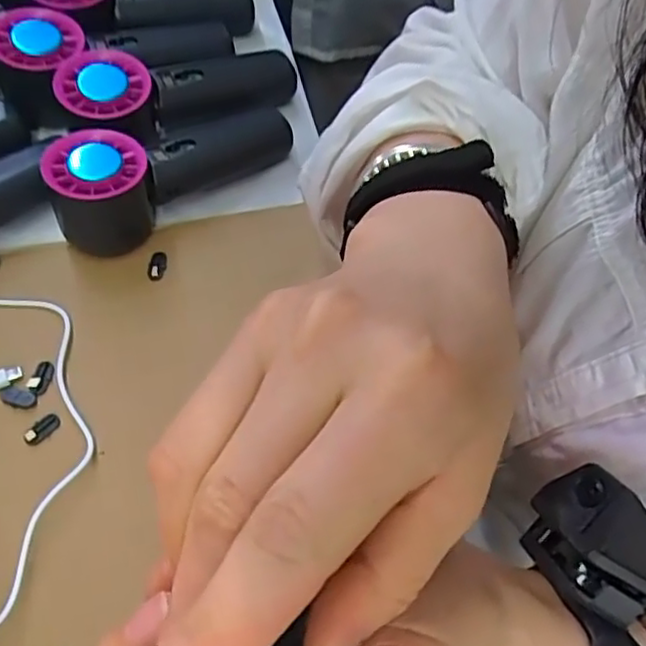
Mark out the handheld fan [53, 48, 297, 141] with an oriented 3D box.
[{"bbox_3d":[-0.094,-0.151,0.448,0.162,0.050,0.054,-18,63,-31],"label":"handheld fan"}]

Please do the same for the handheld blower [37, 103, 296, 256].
[{"bbox_3d":[-0.093,-0.104,0.412,0.151,0.058,0.049,-36,69,-19],"label":"handheld blower"}]

